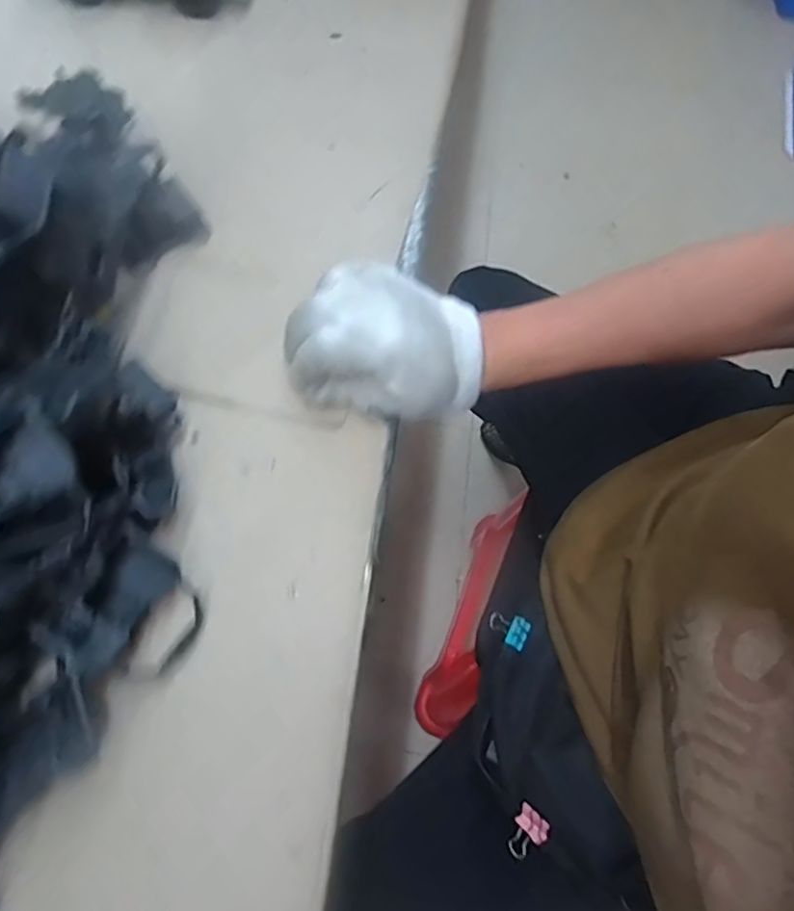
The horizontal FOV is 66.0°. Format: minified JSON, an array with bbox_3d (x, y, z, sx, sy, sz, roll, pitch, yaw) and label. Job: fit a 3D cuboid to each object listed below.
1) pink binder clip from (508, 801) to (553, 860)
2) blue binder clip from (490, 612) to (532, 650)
[{"bbox_3d":[0.081,0.234,0.379,0.021,0.007,0.028,40,68,15],"label":"pink binder clip"},{"bbox_3d":[0.077,0.119,0.422,0.029,0.010,0.020,28,65,10],"label":"blue binder clip"}]

